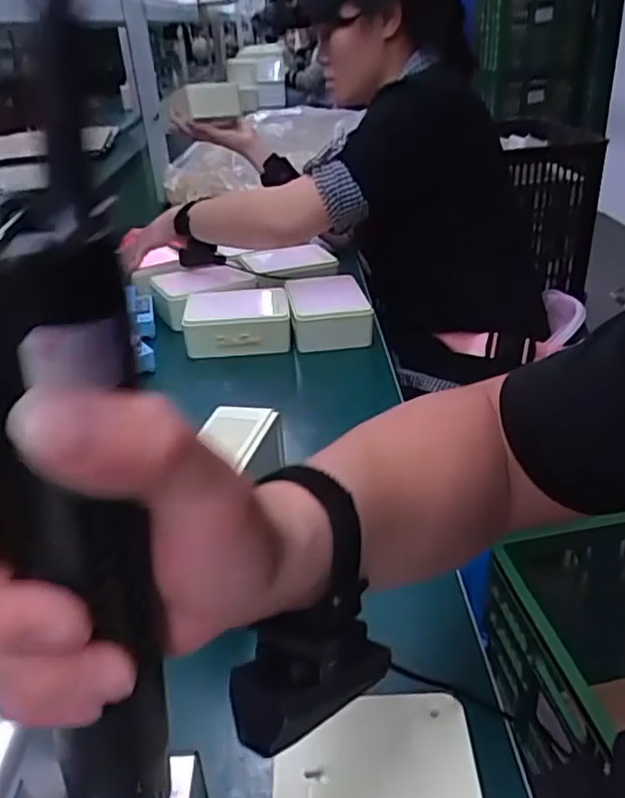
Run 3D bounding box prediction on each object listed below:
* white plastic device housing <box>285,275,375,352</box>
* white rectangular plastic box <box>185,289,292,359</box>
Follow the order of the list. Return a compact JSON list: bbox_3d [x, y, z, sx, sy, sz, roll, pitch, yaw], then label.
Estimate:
[{"bbox_3d":[0.021,-0.125,0.928,0.106,0.053,0.147,-7,30,-4],"label":"white plastic device housing"},{"bbox_3d":[-0.104,-0.110,0.911,0.141,0.055,0.114,-6,30,-2],"label":"white rectangular plastic box"}]

